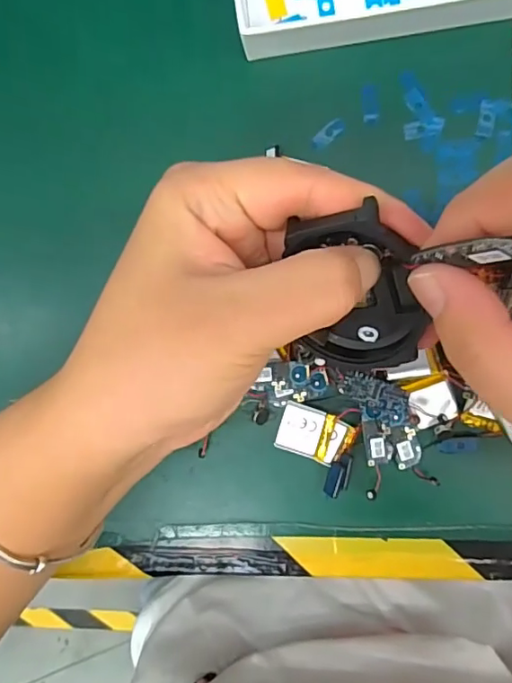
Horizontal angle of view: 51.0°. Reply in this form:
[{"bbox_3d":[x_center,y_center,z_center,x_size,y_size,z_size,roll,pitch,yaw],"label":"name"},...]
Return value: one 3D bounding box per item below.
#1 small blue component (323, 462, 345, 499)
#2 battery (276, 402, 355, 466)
[{"bbox_3d":[0.034,0.060,0.236,0.006,0.005,0.015,17,96,4],"label":"small blue component"},{"bbox_3d":[0.026,0.041,0.236,0.032,0.008,0.021,21,96,4],"label":"battery"}]

